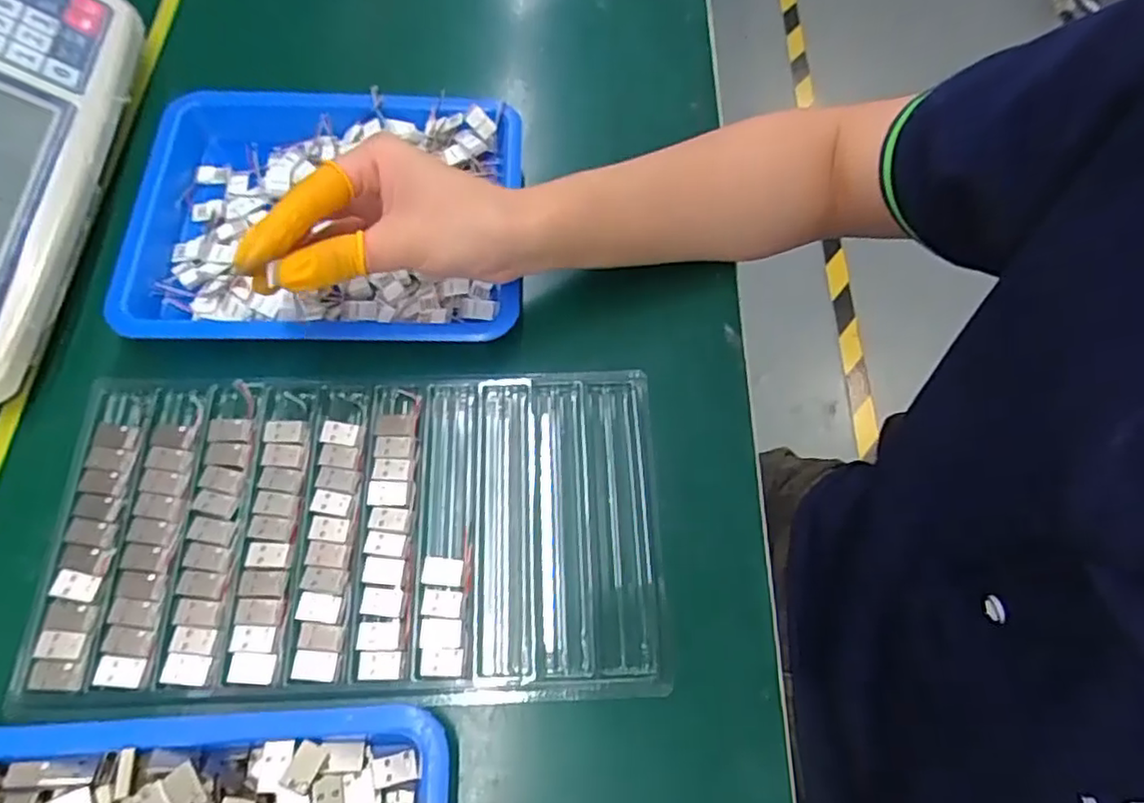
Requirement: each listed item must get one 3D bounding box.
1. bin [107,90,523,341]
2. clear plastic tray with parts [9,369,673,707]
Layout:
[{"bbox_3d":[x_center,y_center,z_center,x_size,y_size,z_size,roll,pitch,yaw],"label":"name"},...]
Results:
[{"bbox_3d":[-0.146,-0.106,0.381,0.226,0.050,0.167,-1,59,-4],"label":"bin"},{"bbox_3d":[-0.100,0.062,0.321,0.287,0.021,0.156,-1,59,-4],"label":"clear plastic tray with parts"}]

